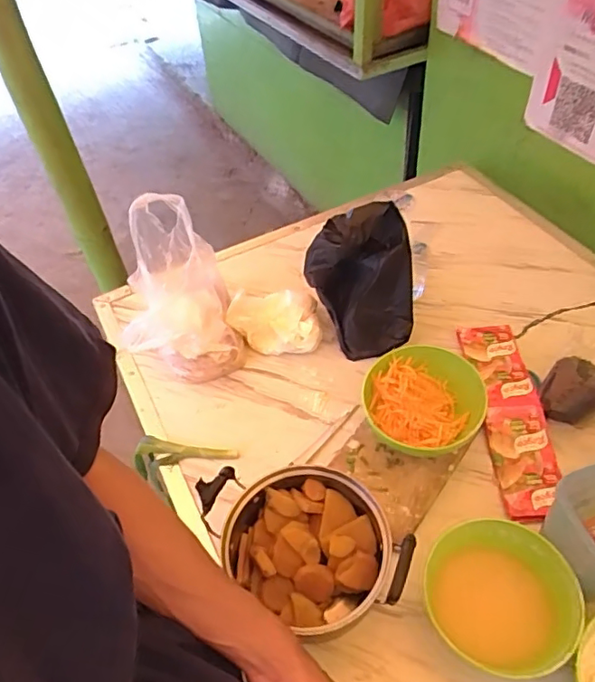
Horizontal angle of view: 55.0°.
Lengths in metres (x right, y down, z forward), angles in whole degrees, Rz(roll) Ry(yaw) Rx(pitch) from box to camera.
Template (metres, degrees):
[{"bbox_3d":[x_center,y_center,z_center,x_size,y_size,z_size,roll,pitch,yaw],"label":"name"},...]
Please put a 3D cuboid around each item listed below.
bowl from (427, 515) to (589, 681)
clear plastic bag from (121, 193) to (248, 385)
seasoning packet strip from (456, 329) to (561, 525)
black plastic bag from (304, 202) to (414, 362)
[{"bbox_3d":[0.212,0.270,0.600,0.138,0.073,0.141,-2,49,2],"label":"bowl"},{"bbox_3d":[-0.172,-0.072,0.851,0.162,0.209,0.185,-4,49,1],"label":"clear plastic bag"},{"bbox_3d":[0.292,0.094,0.787,0.080,0.027,0.300,-3,49,1],"label":"seasoning packet strip"},{"bbox_3d":[0.091,-0.078,0.837,0.147,0.205,0.113,-8,49,-3],"label":"black plastic bag"}]

